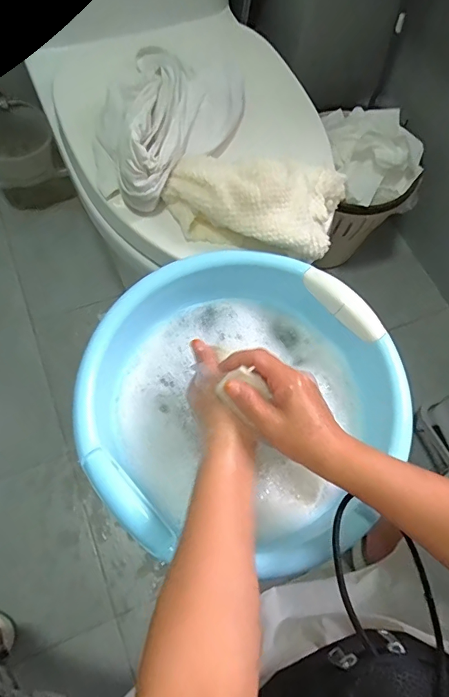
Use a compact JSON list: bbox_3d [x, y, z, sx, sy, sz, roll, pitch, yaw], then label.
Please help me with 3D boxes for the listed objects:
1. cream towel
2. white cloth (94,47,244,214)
[{"bbox_3d":[0.037,-0.189,0.545,0.208,0.077,0.118,14,66,3],"label":"cream towel"},{"bbox_3d":[-0.089,-0.299,0.573,0.181,0.079,0.241,24,67,7],"label":"white cloth"}]

